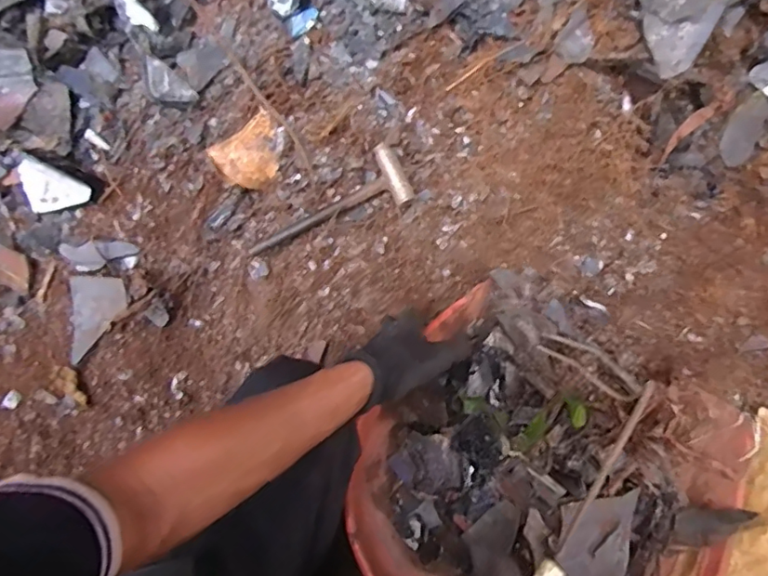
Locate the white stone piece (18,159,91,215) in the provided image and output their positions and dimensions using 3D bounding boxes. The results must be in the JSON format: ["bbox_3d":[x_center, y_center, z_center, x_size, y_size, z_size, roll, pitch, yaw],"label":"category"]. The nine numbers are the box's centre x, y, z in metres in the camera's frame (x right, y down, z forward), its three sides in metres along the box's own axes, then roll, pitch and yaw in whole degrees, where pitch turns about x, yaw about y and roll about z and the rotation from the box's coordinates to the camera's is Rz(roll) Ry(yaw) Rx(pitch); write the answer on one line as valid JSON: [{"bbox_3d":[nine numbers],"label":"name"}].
[{"bbox_3d":[-0.468,-0.149,0.778,0.083,0.073,0.019,-14,26,-6],"label":"white stone piece"}]

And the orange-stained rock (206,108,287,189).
[{"bbox_3d":[-0.178,-0.182,0.745,0.094,0.046,0.079,-40,73,-12],"label":"orange-stained rock"}]

